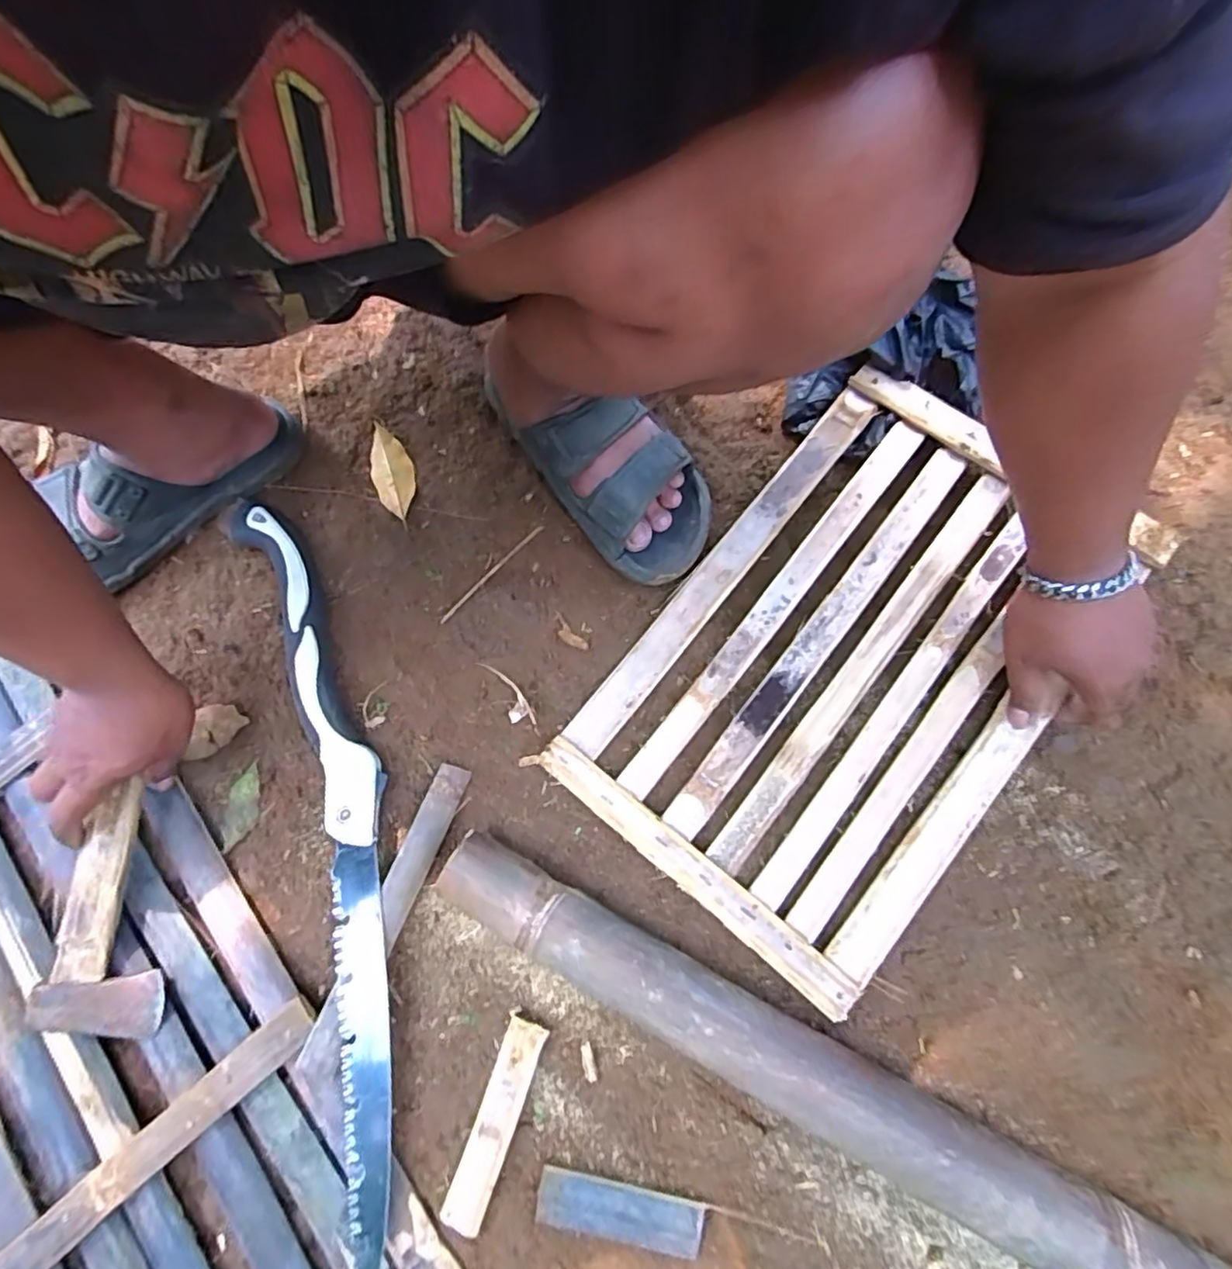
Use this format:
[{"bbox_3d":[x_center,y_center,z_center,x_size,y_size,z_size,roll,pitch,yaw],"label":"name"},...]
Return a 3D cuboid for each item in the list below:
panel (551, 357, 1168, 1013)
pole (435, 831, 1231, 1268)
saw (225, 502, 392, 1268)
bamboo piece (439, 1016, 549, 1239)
[{"bbox_3d":[0.192,0.021,0.511,0.292,0.031,0.448,38,82,13],"label":"panel"},{"bbox_3d":[0.121,0.293,0.418,0.559,0.059,0.063,26,75,10],"label":"pole"},{"bbox_3d":[-0.226,0.146,0.492,0.080,0.026,0.587,-18,73,-3],"label":"saw"},{"bbox_3d":[-0.085,0.345,0.435,0.029,0.014,0.131,19,74,8],"label":"bamboo piece"}]

